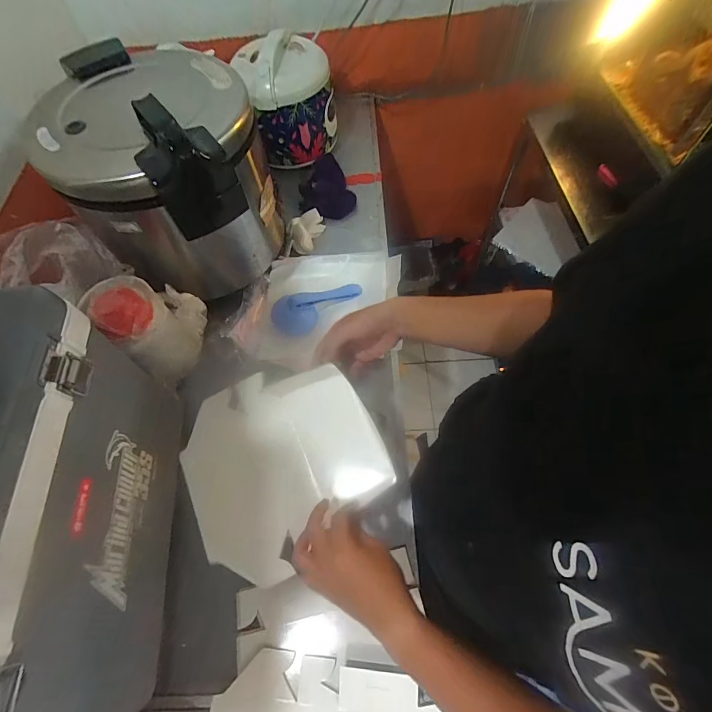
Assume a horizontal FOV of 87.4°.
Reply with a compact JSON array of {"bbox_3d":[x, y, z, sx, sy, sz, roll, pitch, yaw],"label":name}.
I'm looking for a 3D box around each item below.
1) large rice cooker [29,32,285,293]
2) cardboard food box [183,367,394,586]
[{"bbox_3d":[-0.349,-0.338,0.729,0.347,0.346,0.331,-1,64,3],"label":"large rice cooker"},{"bbox_3d":[-0.105,0.149,0.537,0.265,0.062,0.248,-26,65,-9],"label":"cardboard food box"}]

